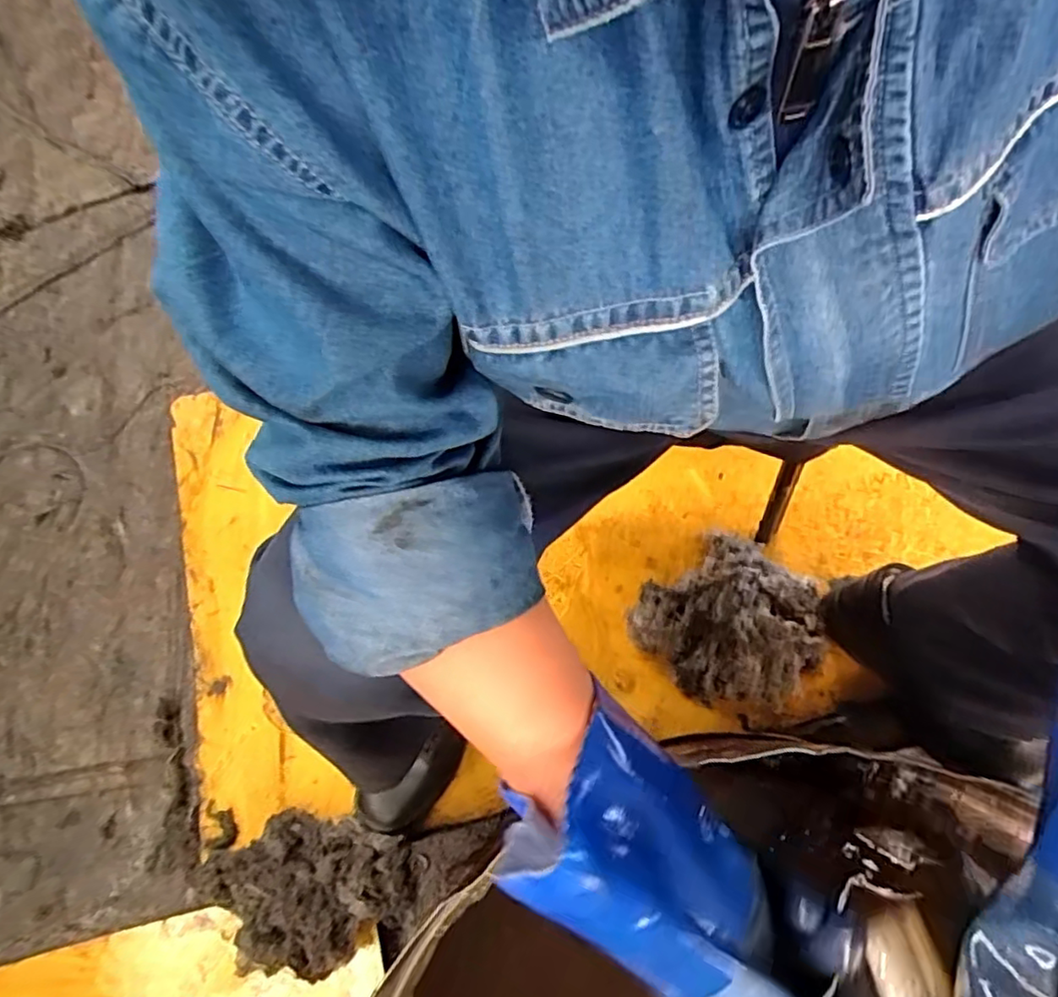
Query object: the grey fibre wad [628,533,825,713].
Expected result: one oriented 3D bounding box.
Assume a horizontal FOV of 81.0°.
[{"bbox_3d":[0.244,0.137,0.715,0.199,0.086,0.183,-2,69,4],"label":"grey fibre wad"}]

